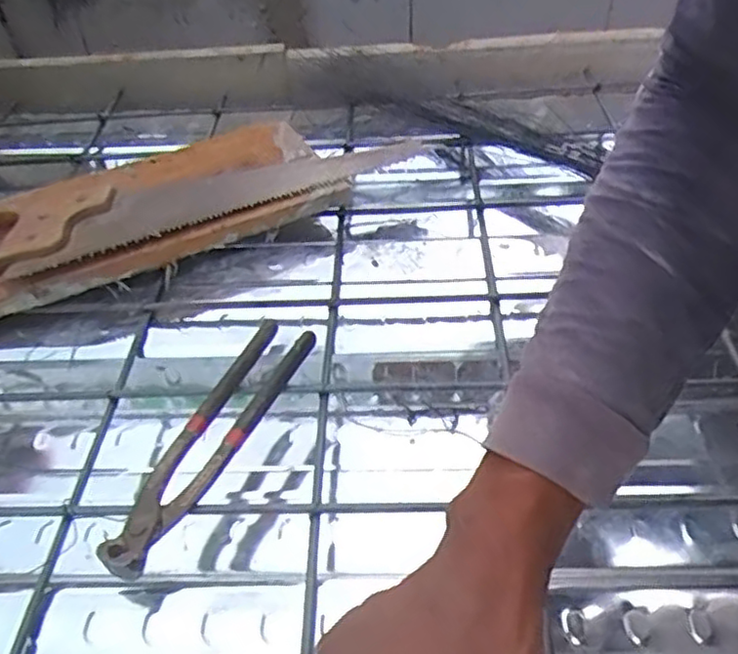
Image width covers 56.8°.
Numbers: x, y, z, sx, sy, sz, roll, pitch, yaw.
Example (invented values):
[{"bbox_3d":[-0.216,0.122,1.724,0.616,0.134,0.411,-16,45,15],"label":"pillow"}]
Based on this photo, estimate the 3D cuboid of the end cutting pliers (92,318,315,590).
[{"bbox_3d":[-0.108,0.075,0.476,0.045,0.015,0.215,15,51,18],"label":"end cutting pliers"}]

